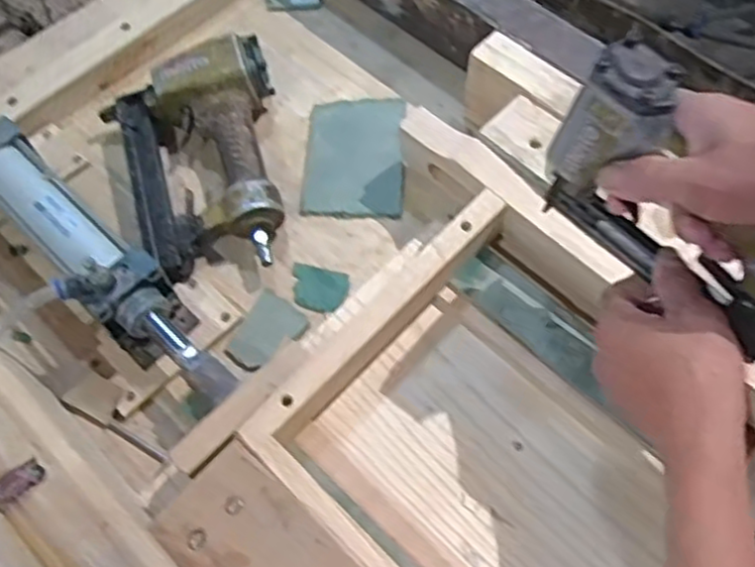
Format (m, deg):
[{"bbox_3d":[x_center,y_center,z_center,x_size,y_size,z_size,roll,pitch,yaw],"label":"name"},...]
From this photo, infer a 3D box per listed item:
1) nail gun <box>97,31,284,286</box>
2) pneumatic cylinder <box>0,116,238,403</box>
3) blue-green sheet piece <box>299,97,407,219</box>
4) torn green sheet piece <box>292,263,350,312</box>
[{"bbox_3d":[-0.157,-0.112,0.627,0.153,0.062,0.214,-15,64,-6],"label":"nail gun"},{"bbox_3d":[-0.228,-0.014,0.566,0.314,0.091,0.067,40,71,19],"label":"pneumatic cylinder"},{"bbox_3d":[-0.022,-0.123,0.664,0.092,0.007,0.133,2,66,4],"label":"blue-green sheet piece"},{"bbox_3d":[-0.051,0.004,0.604,0.050,0.005,0.041,12,64,7],"label":"torn green sheet piece"}]

